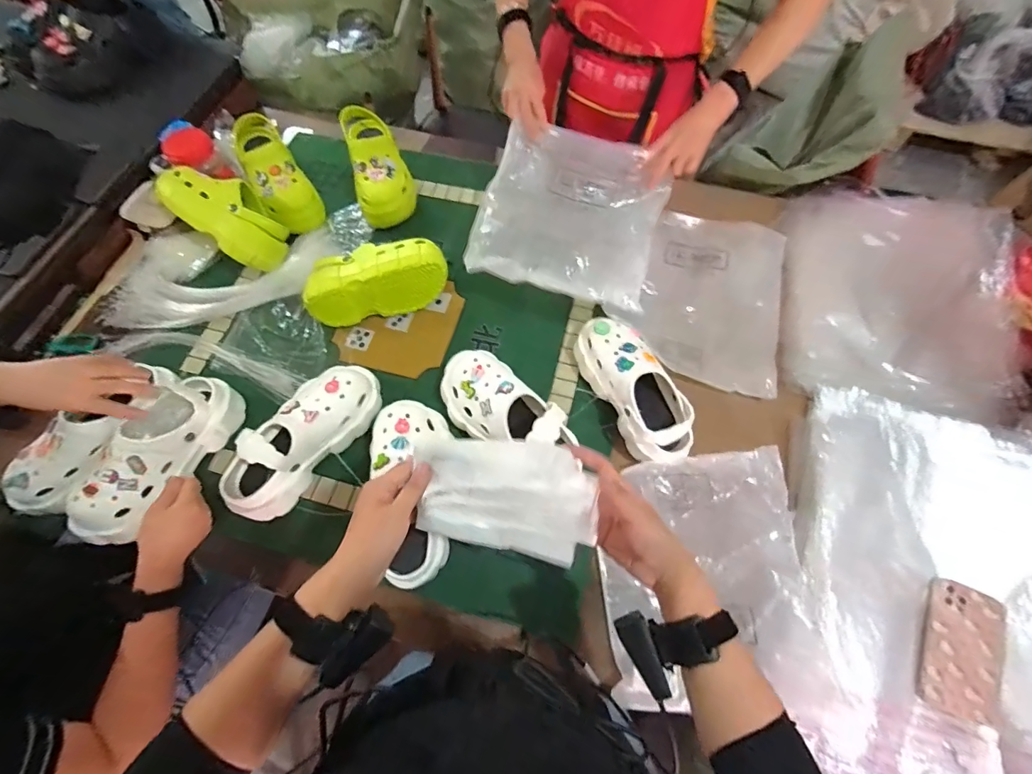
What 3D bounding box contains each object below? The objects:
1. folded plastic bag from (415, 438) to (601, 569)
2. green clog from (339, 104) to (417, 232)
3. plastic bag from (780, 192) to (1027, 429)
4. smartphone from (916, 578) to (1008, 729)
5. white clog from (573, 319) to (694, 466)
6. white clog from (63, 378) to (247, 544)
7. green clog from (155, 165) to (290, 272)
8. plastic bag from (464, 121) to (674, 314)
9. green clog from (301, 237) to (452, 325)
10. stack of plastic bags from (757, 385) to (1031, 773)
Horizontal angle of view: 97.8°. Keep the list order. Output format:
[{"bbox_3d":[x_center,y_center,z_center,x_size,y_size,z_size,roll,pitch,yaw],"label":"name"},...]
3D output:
[{"bbox_3d":[-0.007,0.106,0.433,0.168,0.026,0.110,11,102,-2],"label":"folded plastic bag"},{"bbox_3d":[-0.286,-0.463,0.932,0.115,0.081,0.250,-18,81,-8],"label":"green clog"},{"bbox_3d":[0.659,-0.175,0.808,0.364,0.040,0.439,8,69,16],"label":"plastic bag"},{"bbox_3d":[0.585,0.344,0.590,0.085,0.017,0.157,18,75,21],"label":"smartphone"},{"bbox_3d":[0.190,0.001,0.741,0.106,0.102,0.266,-27,69,-11],"label":"white clog"},{"bbox_3d":[-0.560,0.099,0.699,0.120,0.111,0.269,28,69,12],"label":"white clog"},{"bbox_3d":[-0.559,-0.338,0.861,0.246,0.088,0.125,35,68,-15],"label":"green clog"},{"bbox_3d":[0.092,-0.295,0.778,0.300,0.074,0.306,15,67,7],"label":"plastic bag"},{"bbox_3d":[-0.258,-0.204,0.830,0.252,0.104,0.119,-17,67,-7],"label":"green clog"},{"bbox_3d":[0.564,0.297,0.609,0.391,0.081,0.576,23,68,10],"label":"stack of plastic bags"}]

